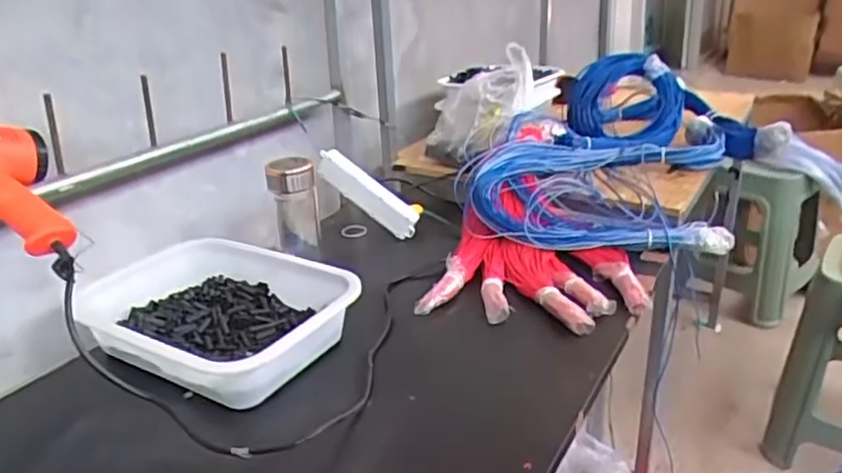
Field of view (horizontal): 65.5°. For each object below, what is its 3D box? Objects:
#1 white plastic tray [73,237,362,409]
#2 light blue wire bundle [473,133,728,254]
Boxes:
[{"bbox_3d":[-0.260,0.100,0.827,0.328,0.080,0.256,14,29,37],"label":"white plastic tray"},{"bbox_3d":[0.321,-0.110,1.169,0.417,0.072,0.460,4,24,19],"label":"light blue wire bundle"}]

